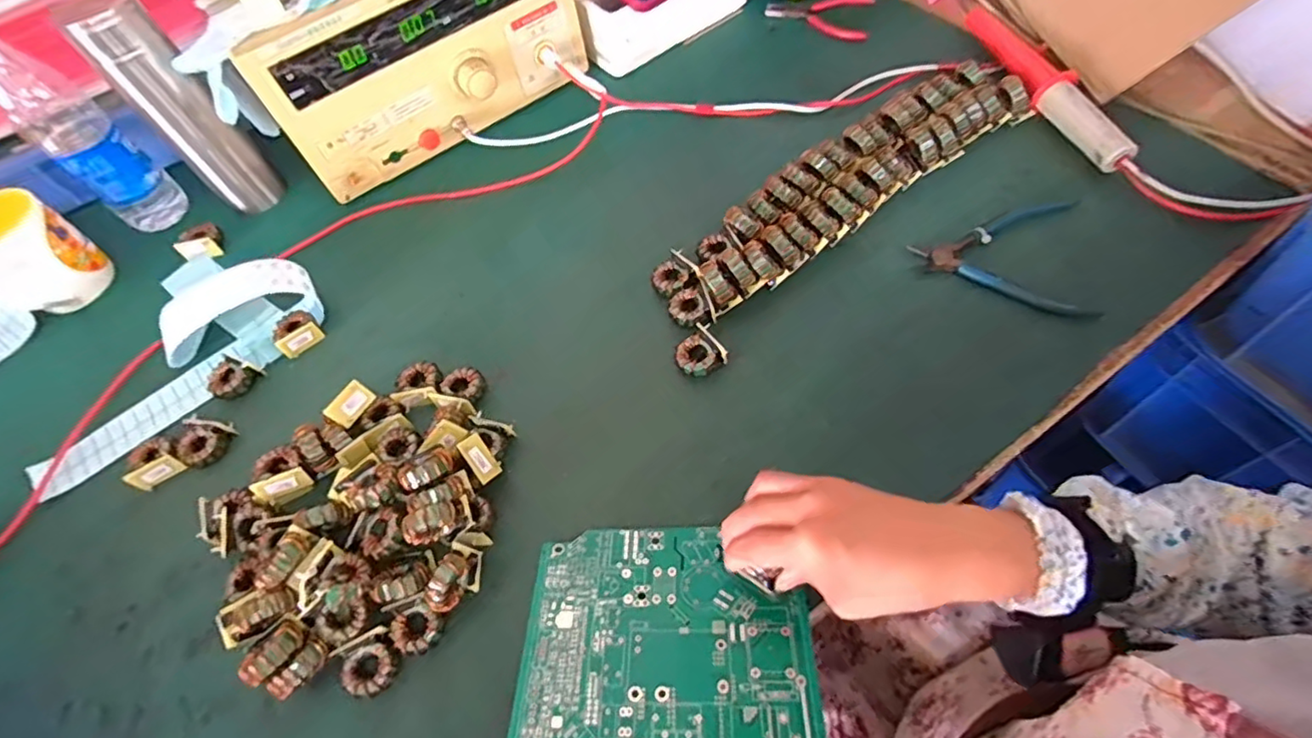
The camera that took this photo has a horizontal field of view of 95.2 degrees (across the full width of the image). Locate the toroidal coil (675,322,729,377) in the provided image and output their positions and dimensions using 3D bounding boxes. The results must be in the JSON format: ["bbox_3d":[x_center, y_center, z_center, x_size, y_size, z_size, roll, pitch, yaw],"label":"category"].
[{"bbox_3d":[0.035,-0.011,0.484,0.035,0.019,0.035,-1,62,2],"label":"toroidal coil"}]

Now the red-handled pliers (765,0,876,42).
[{"bbox_3d":[0.192,-0.420,0.714,0.123,0.021,0.070,12,63,9],"label":"red-handled pliers"}]

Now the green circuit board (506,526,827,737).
[{"bbox_3d":[0.005,0.193,0.345,0.175,0.004,0.219,-2,44,4],"label":"green circuit board"}]

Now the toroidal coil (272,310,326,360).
[{"bbox_3d":[-0.326,-0.033,0.543,0.037,0.015,0.039,-38,67,-16],"label":"toroidal coil"}]

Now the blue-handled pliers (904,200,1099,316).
[{"bbox_3d":[0.308,-0.108,0.522,0.144,0.019,0.117,24,66,14],"label":"blue-handled pliers"}]

